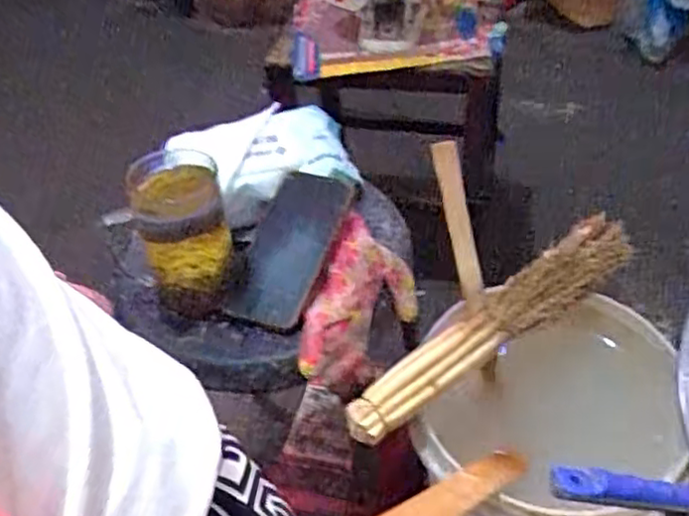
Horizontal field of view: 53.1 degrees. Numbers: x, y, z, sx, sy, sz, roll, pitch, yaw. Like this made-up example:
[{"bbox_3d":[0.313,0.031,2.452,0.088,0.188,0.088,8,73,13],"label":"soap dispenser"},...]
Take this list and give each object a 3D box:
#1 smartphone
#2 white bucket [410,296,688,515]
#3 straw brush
[{"bbox_3d":[-0.050,-0.009,0.673,0.075,0.014,0.158,21,83,19],"label":"smartphone"},{"bbox_3d":[0.197,0.201,0.698,0.226,0.243,0.238,-3,45,3],"label":"white bucket"},{"bbox_3d":[0.147,0.055,0.649,0.356,0.040,0.057,-31,50,-24],"label":"straw brush"}]

